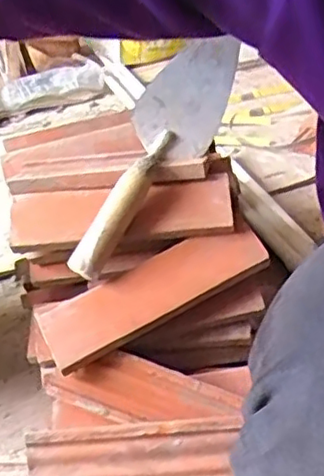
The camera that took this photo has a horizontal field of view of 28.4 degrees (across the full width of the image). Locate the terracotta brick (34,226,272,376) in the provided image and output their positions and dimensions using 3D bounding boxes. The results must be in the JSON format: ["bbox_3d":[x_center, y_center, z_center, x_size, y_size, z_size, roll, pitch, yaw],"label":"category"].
[{"bbox_3d":[-0.007,0.051,0.630,0.227,0.016,0.065,-25,64,-8],"label":"terracotta brick"}]

